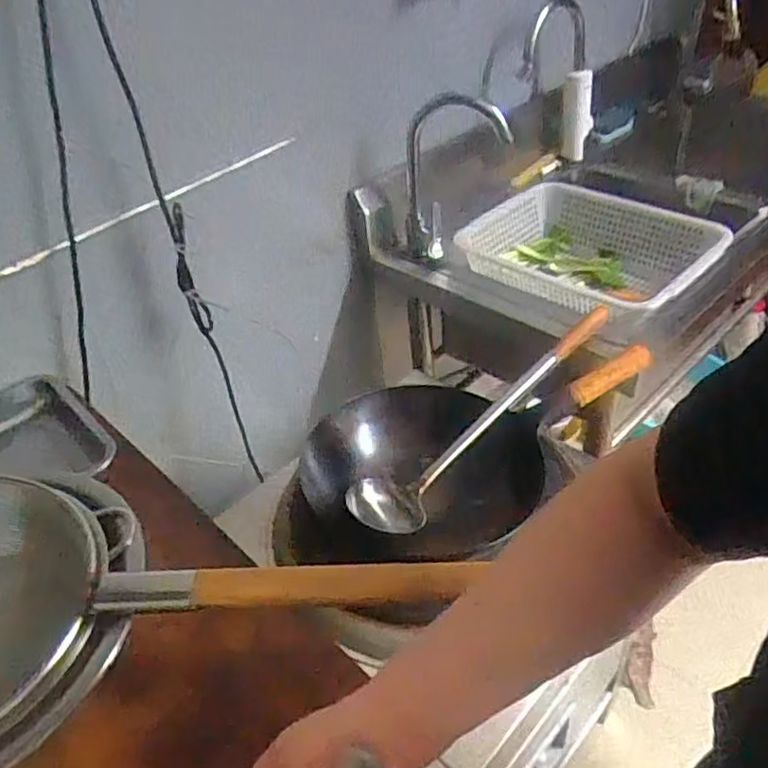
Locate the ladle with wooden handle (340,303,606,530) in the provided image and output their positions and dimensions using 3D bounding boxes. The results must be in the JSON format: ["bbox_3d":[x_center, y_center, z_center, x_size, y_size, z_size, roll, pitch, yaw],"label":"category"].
[{"bbox_3d":[0.150,0.035,0.898,0.472,0.057,0.093,-41,47,-10],"label":"ladle with wooden handle"}]

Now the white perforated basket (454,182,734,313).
[{"bbox_3d":[0.368,-0.233,1.200,0.411,0.110,0.332,26,50,34],"label":"white perforated basket"}]

